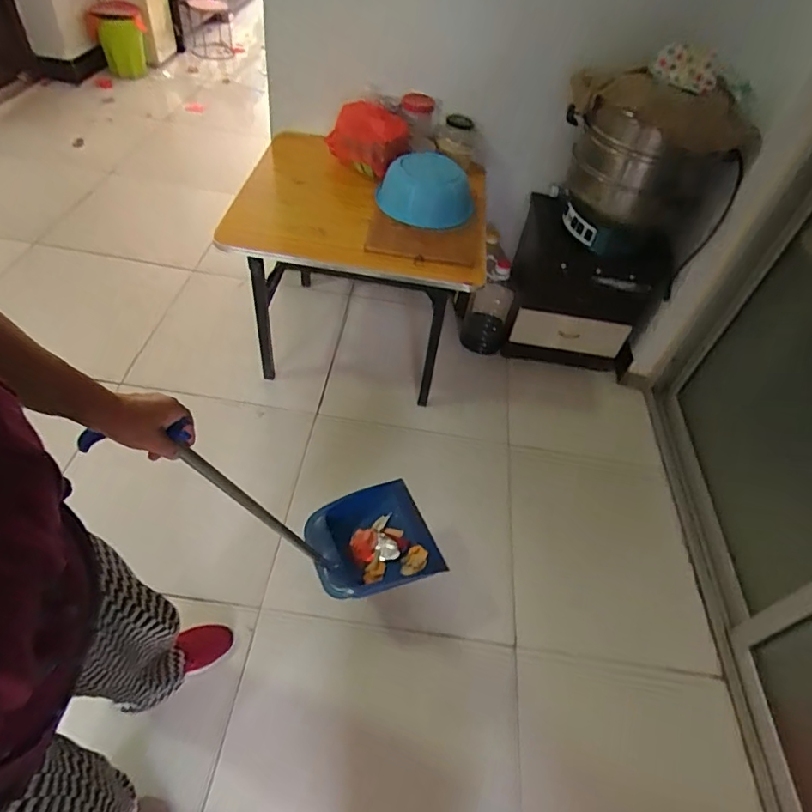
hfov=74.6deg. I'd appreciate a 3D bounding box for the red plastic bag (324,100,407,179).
[{"bbox_3d":[-0.113,-0.760,1.514,0.253,0.151,0.099,28,61,23],"label":"red plastic bag"}]

